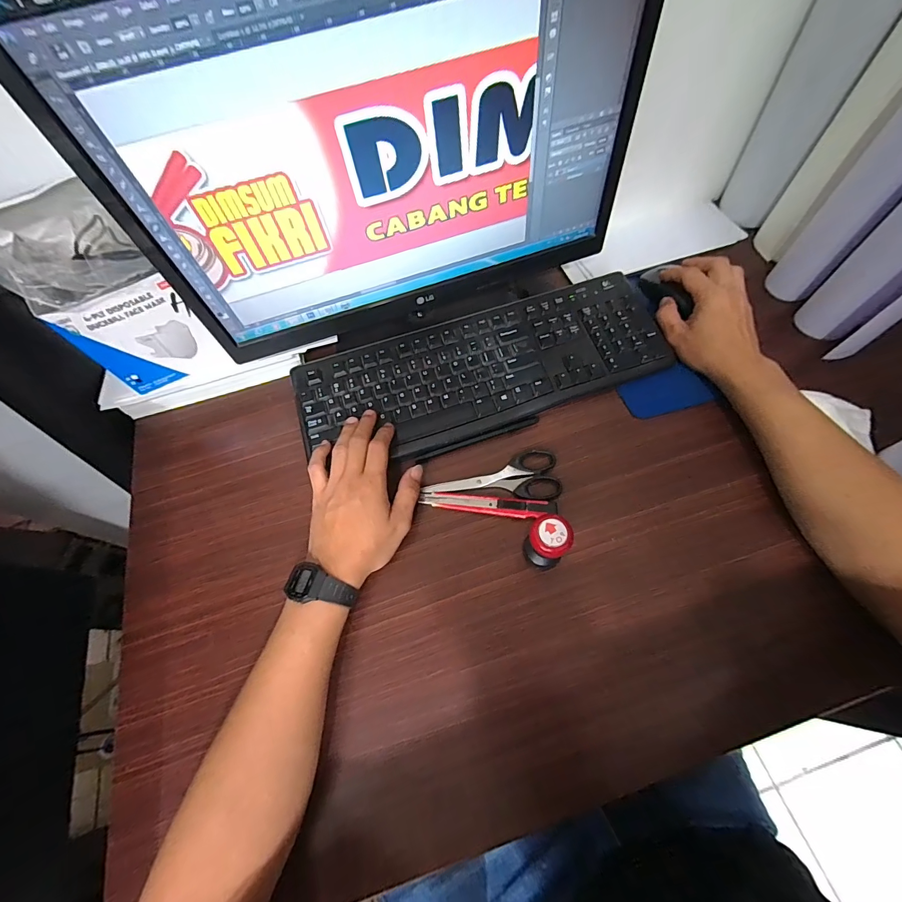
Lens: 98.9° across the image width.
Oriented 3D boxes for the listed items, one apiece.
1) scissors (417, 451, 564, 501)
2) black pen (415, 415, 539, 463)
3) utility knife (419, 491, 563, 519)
[{"bbox_3d":[0.045,0.032,0.411,0.140,0.006,0.054,-8,70,-1],"label":"scissors"},{"bbox_3d":[0.030,-0.013,0.436,0.145,0.007,0.009,-18,71,-5],"label":"black pen"},{"bbox_3d":[0.038,0.055,0.399,0.136,0.012,0.018,6,70,4],"label":"utility knife"}]

